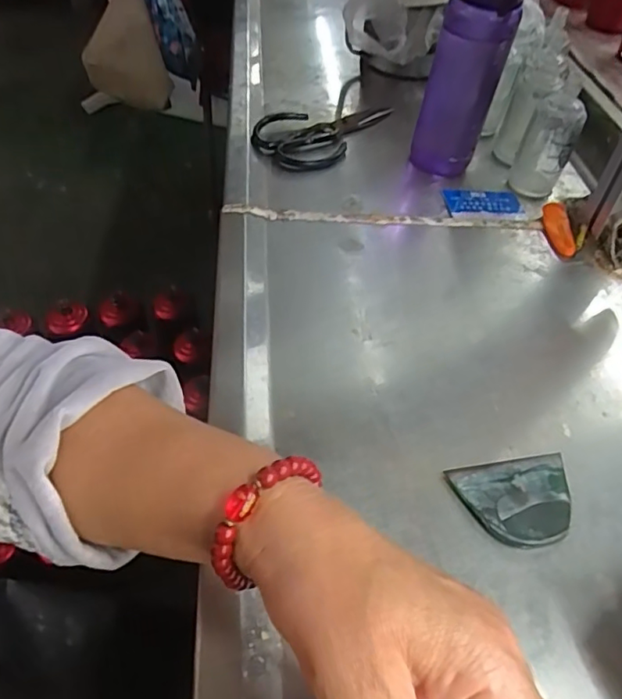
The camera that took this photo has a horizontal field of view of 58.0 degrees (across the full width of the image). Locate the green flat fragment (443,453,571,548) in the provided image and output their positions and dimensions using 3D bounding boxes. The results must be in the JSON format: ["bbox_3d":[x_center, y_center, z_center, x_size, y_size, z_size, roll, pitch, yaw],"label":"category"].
[{"bbox_3d":[0.138,0.097,0.365,0.078,0.009,0.059,-9,50,-12],"label":"green flat fragment"}]

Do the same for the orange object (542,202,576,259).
[{"bbox_3d":[0.257,-0.126,0.584,0.021,0.017,0.065,-3,68,-7],"label":"orange object"}]

